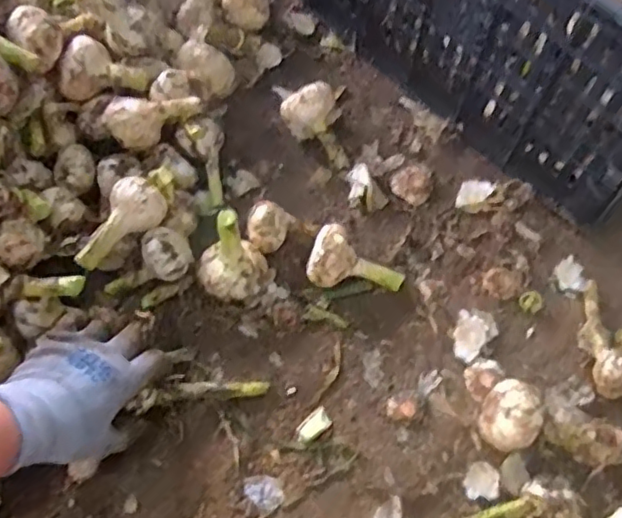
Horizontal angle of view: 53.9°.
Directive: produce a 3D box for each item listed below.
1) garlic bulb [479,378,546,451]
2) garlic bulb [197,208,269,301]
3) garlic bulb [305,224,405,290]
[{"bbox_3d":[0.170,0.131,0.516,0.052,0.060,0.056,-2,66,-2],"label":"garlic bulb"},{"bbox_3d":[-0.072,0.003,0.551,0.065,0.092,0.058,-23,68,-11],"label":"garlic bulb"},{"bbox_3d":[0.042,-0.001,0.580,0.088,0.056,0.052,-3,66,-2],"label":"garlic bulb"}]

